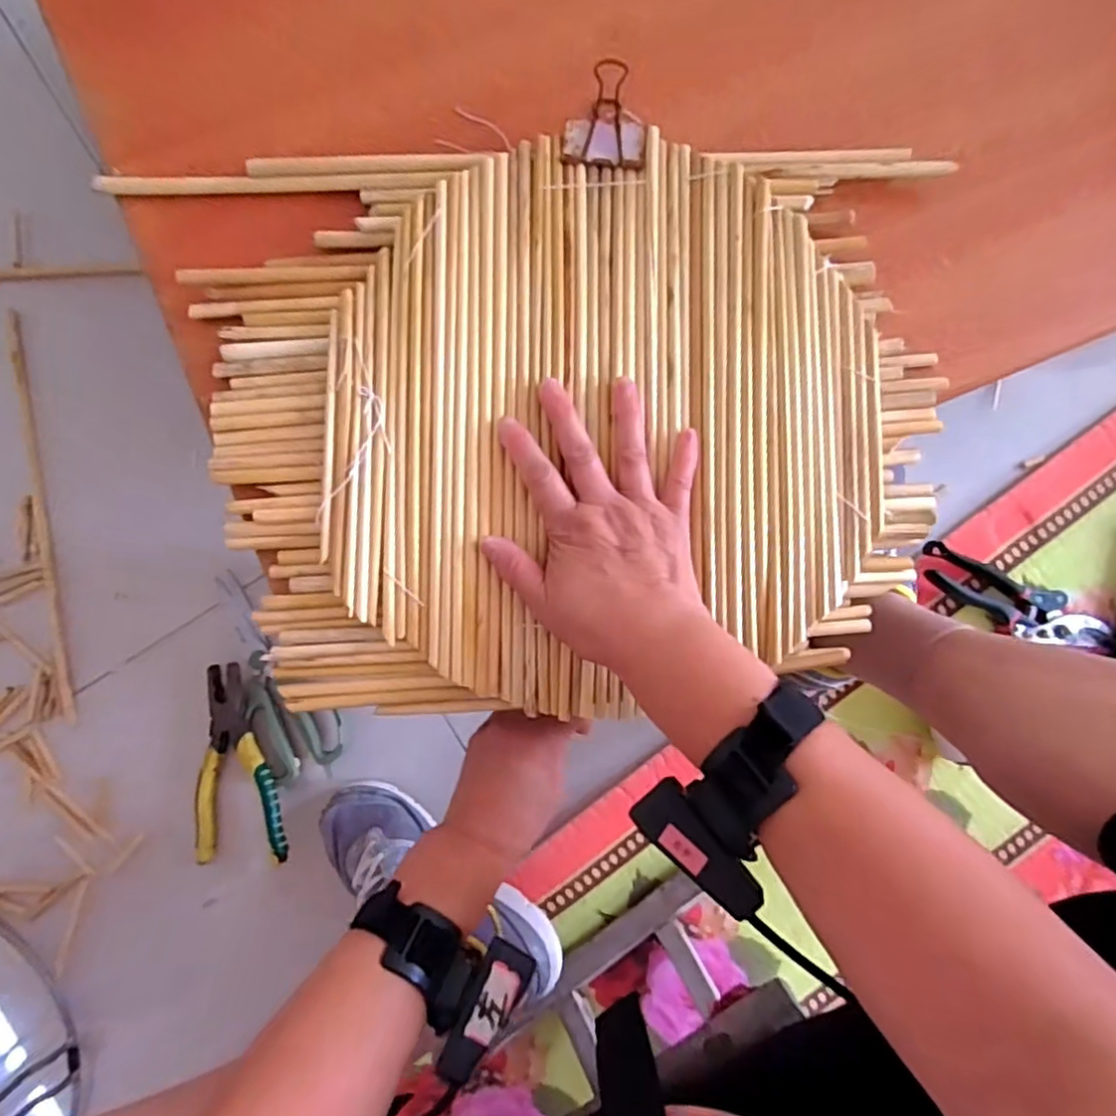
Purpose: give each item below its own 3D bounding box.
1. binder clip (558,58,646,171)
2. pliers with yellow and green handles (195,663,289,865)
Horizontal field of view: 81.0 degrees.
[{"bbox_3d":[0.029,-0.266,0.402,0.049,0.029,0.058,4,88,1],"label":"binder clip"},{"bbox_3d":[-0.313,0.197,0.623,0.093,0.029,0.184,-10,88,1],"label":"pliers with yellow and green handles"}]

